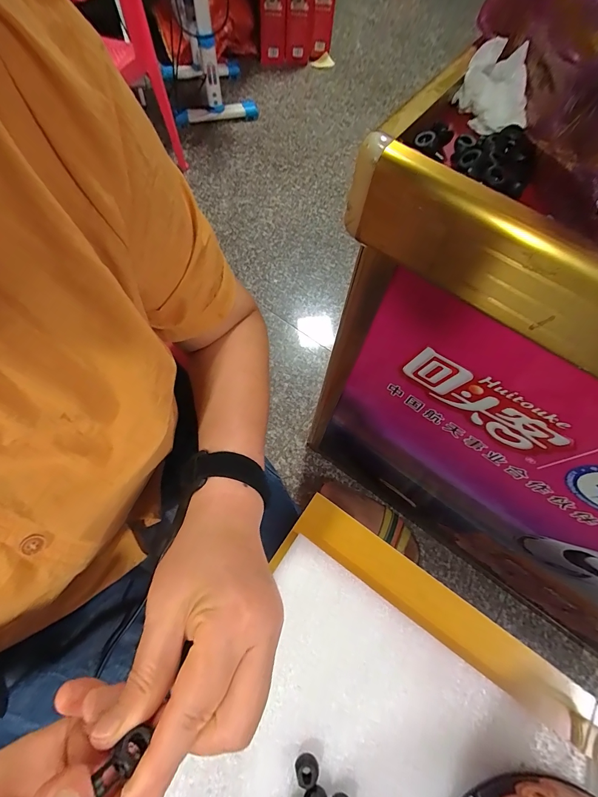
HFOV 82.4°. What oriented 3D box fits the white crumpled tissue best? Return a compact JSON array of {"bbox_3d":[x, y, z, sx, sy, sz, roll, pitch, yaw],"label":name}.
[{"bbox_3d":[0.142,-0.232,0.252,0.046,0.037,0.067,7,65,0],"label":"white crumpled tissue"}]

